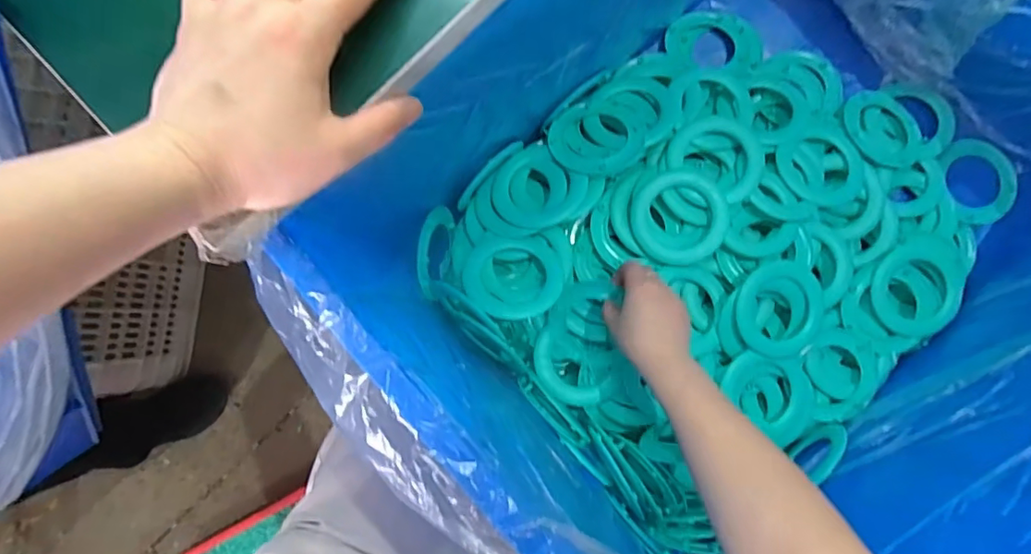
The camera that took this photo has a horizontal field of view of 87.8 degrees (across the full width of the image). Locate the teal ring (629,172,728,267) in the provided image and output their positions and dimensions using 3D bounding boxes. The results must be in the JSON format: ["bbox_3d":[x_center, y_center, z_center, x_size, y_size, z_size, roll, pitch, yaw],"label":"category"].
[{"bbox_3d":[0.185,-0.068,0.606,0.101,0.024,0.106,0,87,2],"label":"teal ring"}]

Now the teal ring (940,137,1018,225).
[{"bbox_3d":[0.575,-0.123,0.668,0.092,0.029,0.111,-2,87,2],"label":"teal ring"}]

